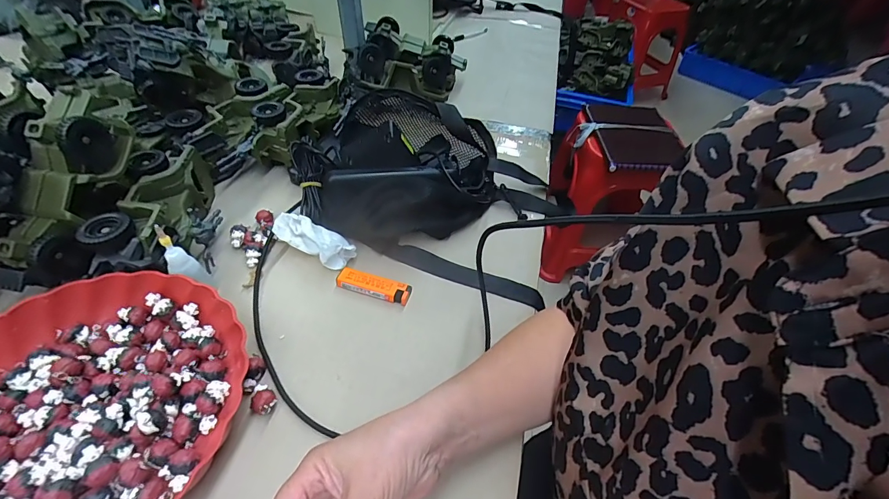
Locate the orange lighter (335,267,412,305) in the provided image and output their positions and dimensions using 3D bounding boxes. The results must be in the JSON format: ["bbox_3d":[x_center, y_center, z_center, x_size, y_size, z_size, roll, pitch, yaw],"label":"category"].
[{"bbox_3d":[-0.077,0.040,0.434,0.082,0.014,0.024,15,48,11],"label":"orange lighter"}]

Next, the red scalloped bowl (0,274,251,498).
[{"bbox_3d":[-0.296,0.129,0.315,0.225,0.049,0.238,2,47,-2],"label":"red scalloped bowl"}]

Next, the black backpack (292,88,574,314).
[{"bbox_3d":[-0.009,-0.095,0.495,0.341,0.111,0.219,17,48,13],"label":"black backpack"}]

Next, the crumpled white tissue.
[{"bbox_3d":[-0.151,-0.011,0.459,0.102,0.036,0.039,22,49,17],"label":"crumpled white tissue"}]

